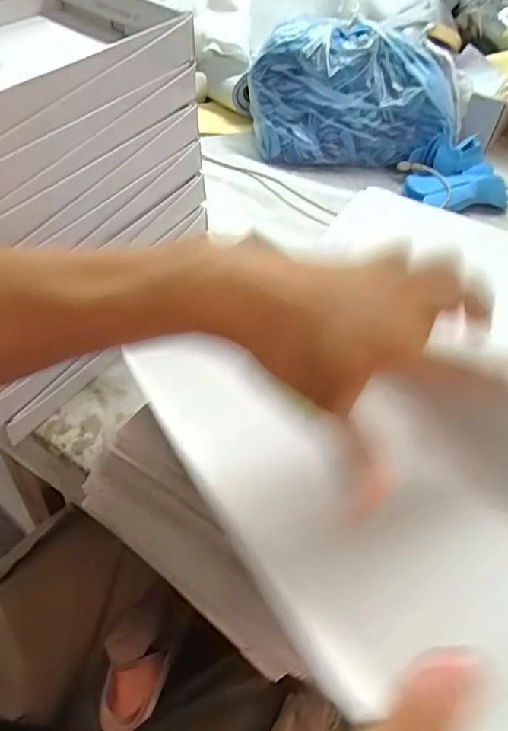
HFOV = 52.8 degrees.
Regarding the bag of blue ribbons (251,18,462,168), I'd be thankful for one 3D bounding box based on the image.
[{"bbox_3d":[0.170,-0.439,0.854,0.348,0.182,0.156,2,48,-6],"label":"bag of blue ribbons"}]

